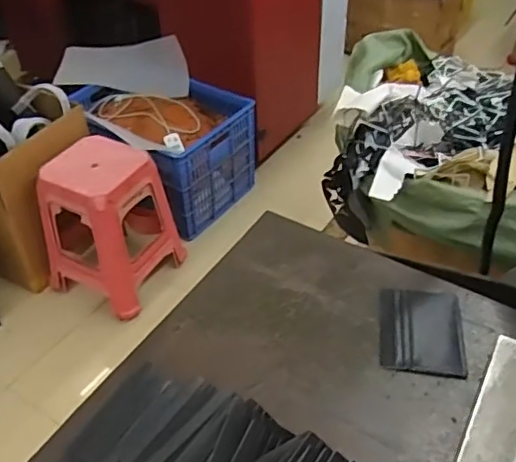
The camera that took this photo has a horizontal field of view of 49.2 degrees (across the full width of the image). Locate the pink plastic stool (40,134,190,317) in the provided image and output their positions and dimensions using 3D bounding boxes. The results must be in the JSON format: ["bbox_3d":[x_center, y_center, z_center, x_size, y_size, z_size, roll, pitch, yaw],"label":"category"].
[{"bbox_3d":[-0.483,-0.017,1.837,0.308,0.477,0.324,22,47,23],"label":"pink plastic stool"}]

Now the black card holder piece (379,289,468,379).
[{"bbox_3d":[0.170,0.101,0.586,0.085,0.010,0.105,6,43,8],"label":"black card holder piece"}]

